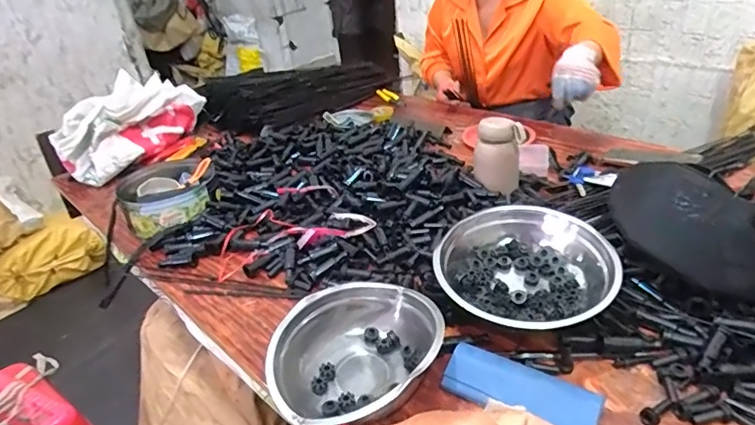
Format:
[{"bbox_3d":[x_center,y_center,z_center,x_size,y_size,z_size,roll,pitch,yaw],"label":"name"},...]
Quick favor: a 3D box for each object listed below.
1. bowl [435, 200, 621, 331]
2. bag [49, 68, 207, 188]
[{"bbox_3d":[0.198,0.078,0.670,0.214,0.082,0.214,5,50,27],"label":"bowl"},{"bbox_3d":[-0.593,-0.226,1.229,0.142,0.148,0.353,5,32,19],"label":"bag"}]

